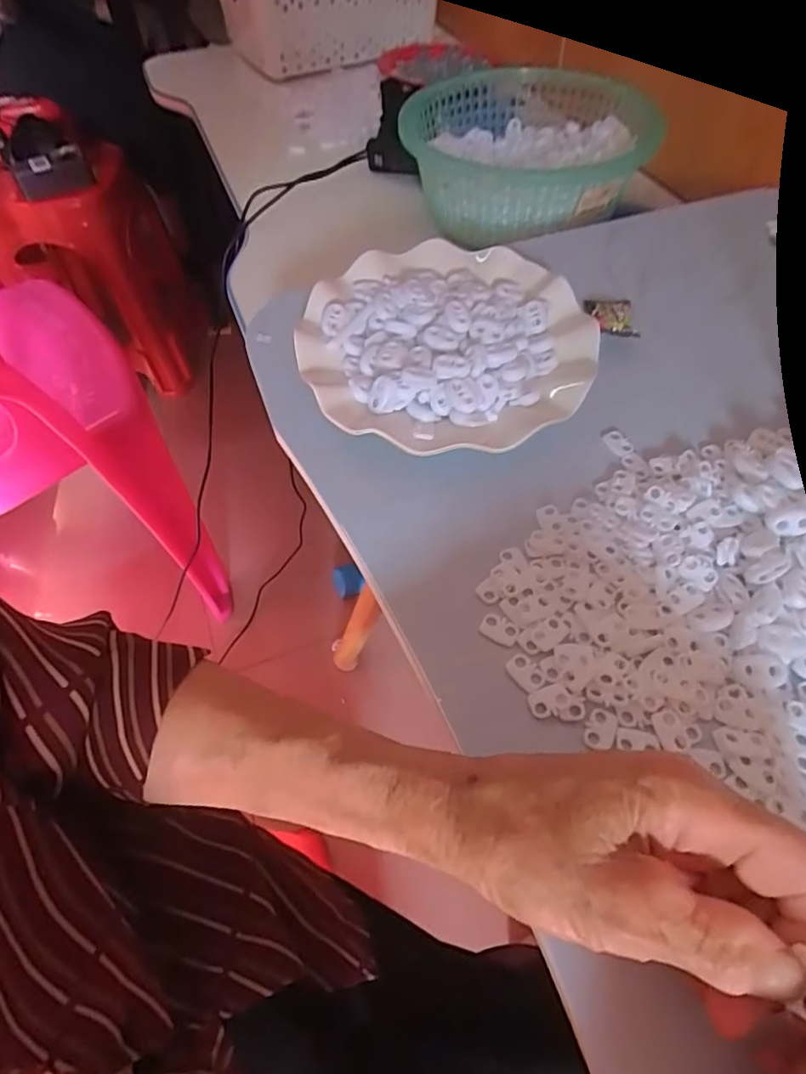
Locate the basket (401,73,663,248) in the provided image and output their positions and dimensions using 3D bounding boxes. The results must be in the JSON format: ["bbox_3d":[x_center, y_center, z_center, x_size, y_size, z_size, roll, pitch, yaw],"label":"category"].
[{"bbox_3d":[0.109,-0.361,0.544,0.205,0.073,0.205,-3,55,0],"label":"basket"}]

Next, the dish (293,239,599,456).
[{"bbox_3d":[0.025,-0.121,0.362,0.169,0.033,0.167,-1,55,2],"label":"dish"}]

